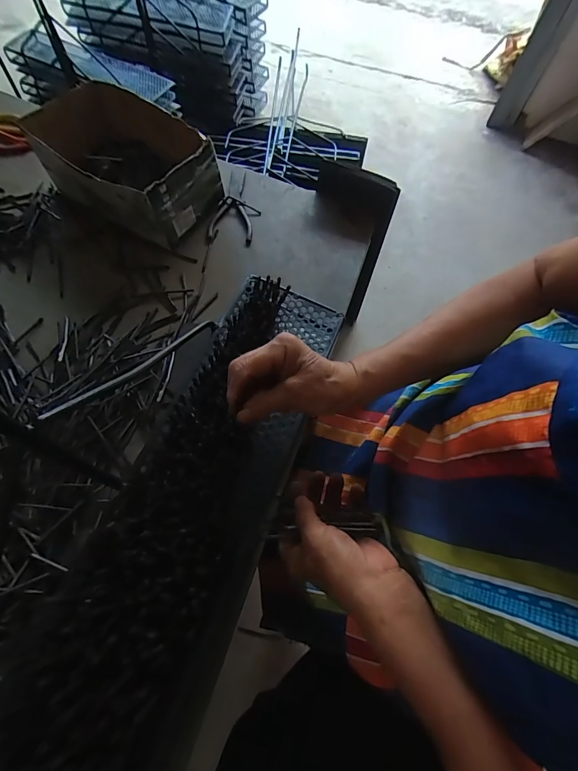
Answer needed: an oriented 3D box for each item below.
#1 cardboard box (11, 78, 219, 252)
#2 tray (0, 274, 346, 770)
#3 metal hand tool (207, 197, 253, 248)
[{"bbox_3d":[-0.288,-0.389,0.618,0.307,0.129,0.183,38,67,14],"label":"cardboard box"},{"bbox_3d":[-0.111,0.126,0.370,0.180,0.108,0.588,19,62,6],"label":"tray"},{"bbox_3d":[-0.100,-0.305,0.649,0.078,0.014,0.099,10,63,1],"label":"metal hand tool"}]

